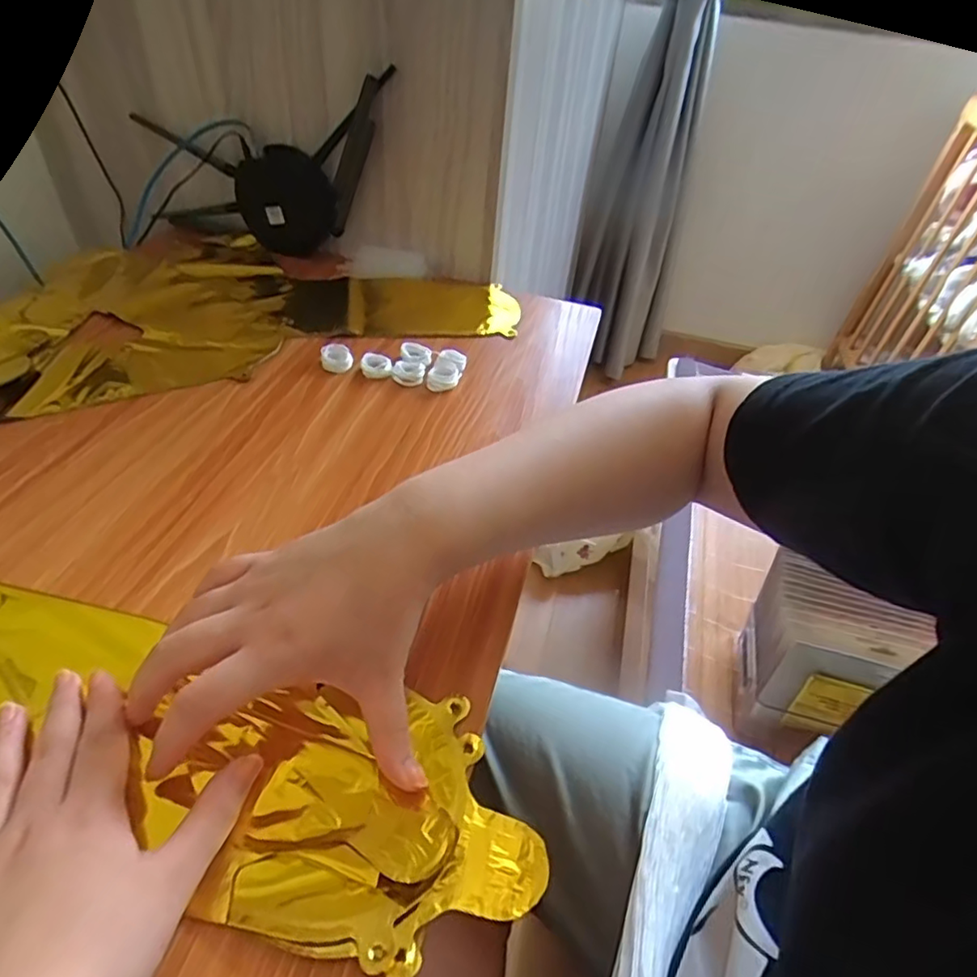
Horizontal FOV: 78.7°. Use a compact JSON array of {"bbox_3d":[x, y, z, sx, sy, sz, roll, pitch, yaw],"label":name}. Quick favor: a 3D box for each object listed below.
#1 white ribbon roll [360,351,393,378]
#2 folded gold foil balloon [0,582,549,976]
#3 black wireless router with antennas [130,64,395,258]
[{"bbox_3d":[-0.105,-0.115,0.558,0.028,0.014,0.026,4,42,-3],"label":"white ribbon roll"},{"bbox_3d":[-0.183,0.121,0.292,0.421,0.018,0.121,15,43,6],"label":"folded gold foil balloon"},{"bbox_3d":[-0.262,-0.371,0.688,0.308,0.183,0.040,11,42,4],"label":"black wireless router with antennas"}]

